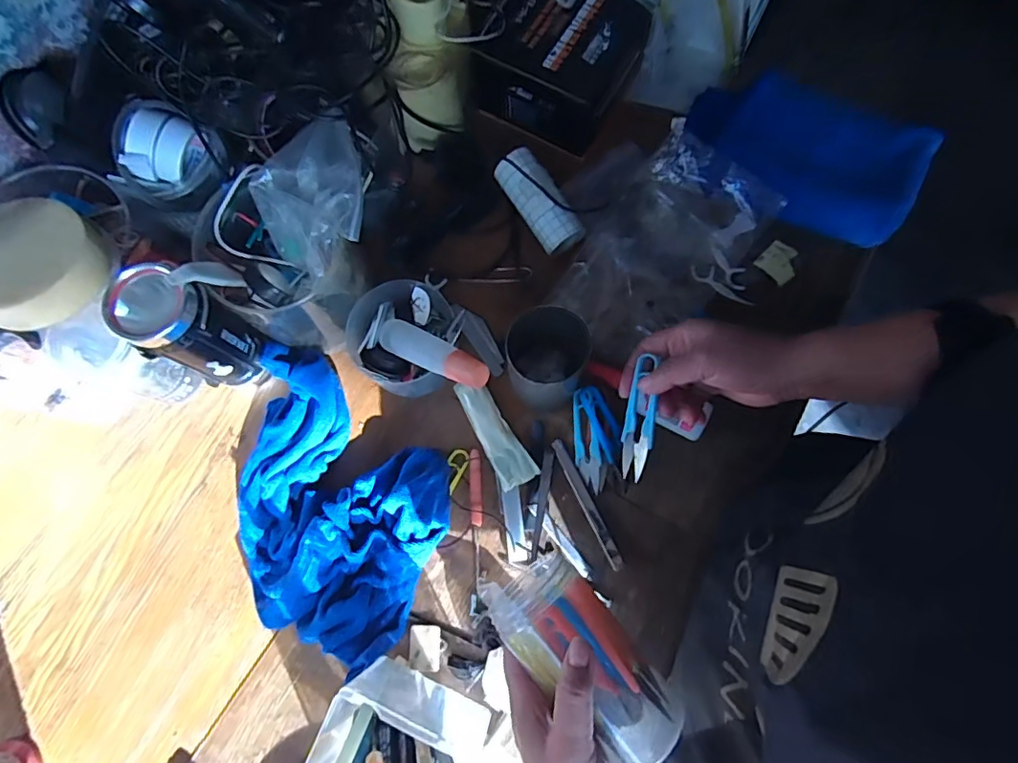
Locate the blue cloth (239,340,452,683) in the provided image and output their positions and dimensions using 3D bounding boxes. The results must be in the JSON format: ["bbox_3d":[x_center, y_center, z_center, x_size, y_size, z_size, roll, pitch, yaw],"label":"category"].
[{"bbox_3d":[-0.166,0.107,0.480,0.240,0.039,0.188,37,79,11],"label":"blue cloth"}]

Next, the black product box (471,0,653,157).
[{"bbox_3d":[0.054,-0.330,0.556,0.138,0.081,0.128,28,78,9],"label":"black product box"}]

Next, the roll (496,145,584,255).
[{"bbox_3d":[0.032,-0.178,0.531,0.044,0.043,0.105,-35,90,-7],"label":"roll"}]

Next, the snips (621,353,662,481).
[{"bbox_3d":[0.100,0.032,0.415,0.021,0.016,0.090,4,103,3],"label":"snips"}]

